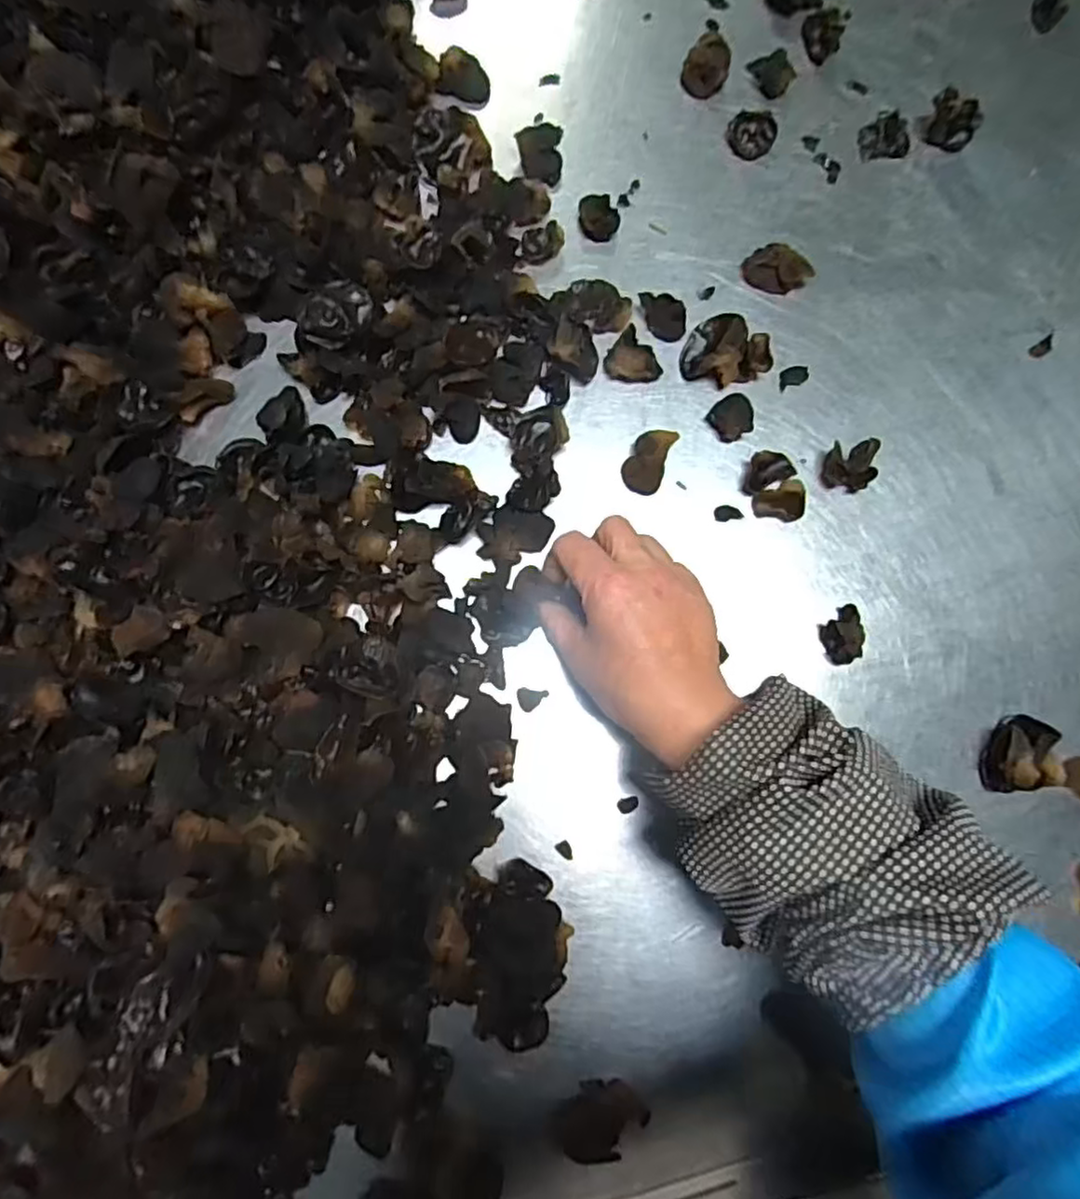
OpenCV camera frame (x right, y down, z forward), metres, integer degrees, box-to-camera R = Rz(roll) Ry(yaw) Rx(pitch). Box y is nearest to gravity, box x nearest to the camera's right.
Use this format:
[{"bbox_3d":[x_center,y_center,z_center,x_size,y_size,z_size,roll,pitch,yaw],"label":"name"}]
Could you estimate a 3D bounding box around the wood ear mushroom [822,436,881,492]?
[{"bbox_3d":[0.197,-0.085,0.432,0.027,0.025,0.028,6,81,-2],"label":"wood ear mushroom"}]

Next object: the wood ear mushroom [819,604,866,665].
[{"bbox_3d":[0.184,0.022,0.416,0.020,0.016,0.034,-6,82,-3],"label":"wood ear mushroom"}]

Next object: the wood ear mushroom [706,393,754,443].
[{"bbox_3d":[0.125,-0.118,0.443,0.029,0.007,0.027,0,81,-2],"label":"wood ear mushroom"}]

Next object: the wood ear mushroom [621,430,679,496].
[{"bbox_3d":[0.069,-0.089,0.434,0.025,0.011,0.041,22,81,1],"label":"wood ear mushroom"}]

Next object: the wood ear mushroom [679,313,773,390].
[{"bbox_3d":[0.119,-0.157,0.436,0.051,0.030,0.041,37,82,3],"label":"wood ear mushroom"}]

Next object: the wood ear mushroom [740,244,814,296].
[{"bbox_3d":[0.158,-0.219,0.457,0.041,0.013,0.030,38,82,3],"label":"wood ear mushroom"}]

